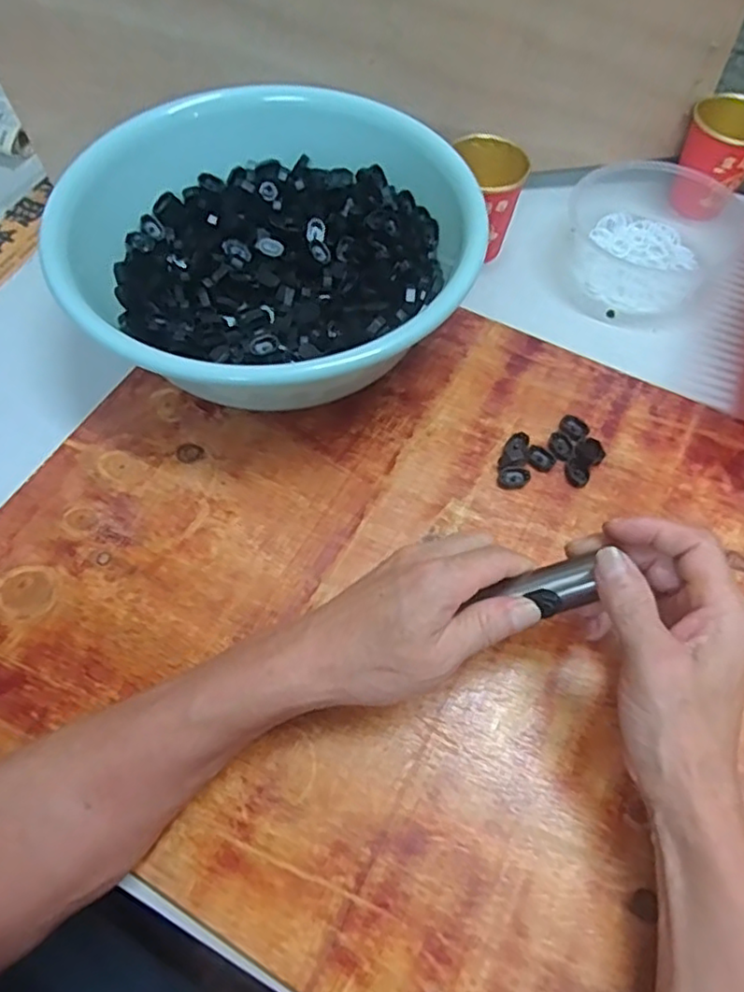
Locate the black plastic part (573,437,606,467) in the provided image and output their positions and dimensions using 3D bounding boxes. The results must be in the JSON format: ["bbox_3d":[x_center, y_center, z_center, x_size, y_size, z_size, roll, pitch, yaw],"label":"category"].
[{"bbox_3d":[0.158,-0.031,0.456,0.021,0.012,0.023,30,65,15],"label":"black plastic part"}]

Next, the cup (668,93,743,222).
[{"bbox_3d":[0.315,-0.308,0.574,0.066,0.078,0.067,0,61,-1],"label":"cup"}]

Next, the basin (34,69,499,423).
[{"bbox_3d":[-0.077,-0.185,0.483,0.288,0.114,0.279,0,61,-1],"label":"basin"}]

